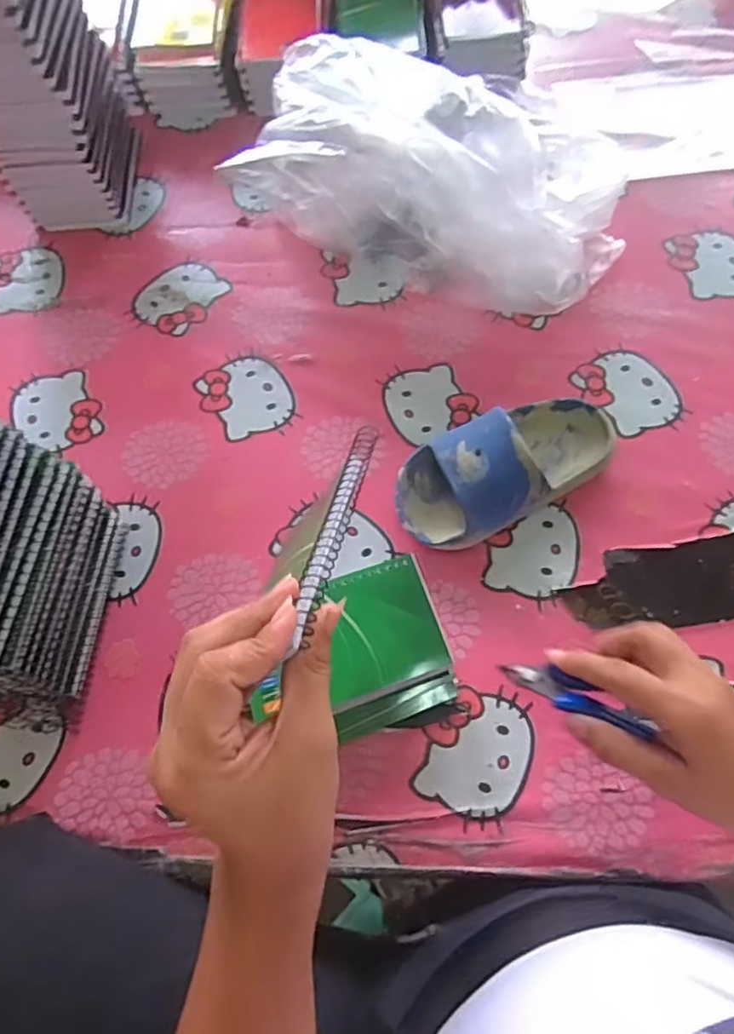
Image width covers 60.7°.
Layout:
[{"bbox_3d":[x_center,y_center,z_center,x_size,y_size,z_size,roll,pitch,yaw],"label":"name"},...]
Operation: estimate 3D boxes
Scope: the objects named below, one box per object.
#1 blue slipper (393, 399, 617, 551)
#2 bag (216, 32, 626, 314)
[{"bbox_3d":[0.105,-0.041,0.467,0.173,0.060,0.079,-26,69,-9],"label":"blue slipper"},{"bbox_3d":[0.054,-0.293,0.543,0.324,0.123,0.140,24,70,11],"label":"bag"}]

